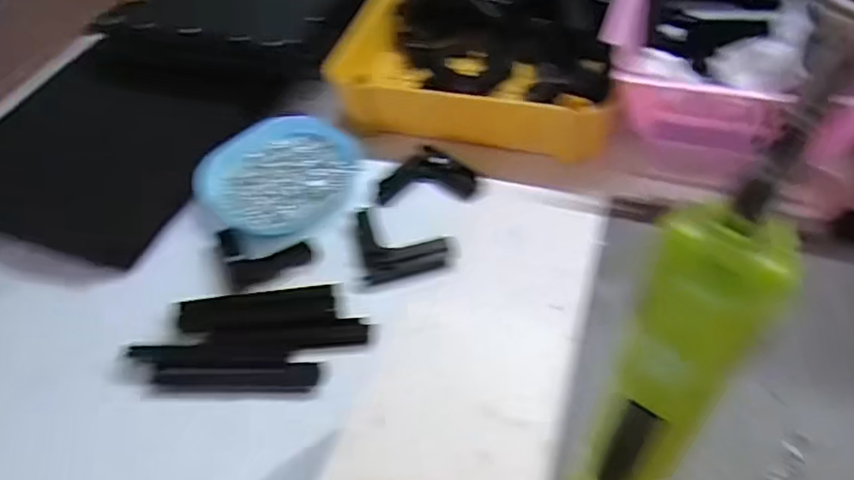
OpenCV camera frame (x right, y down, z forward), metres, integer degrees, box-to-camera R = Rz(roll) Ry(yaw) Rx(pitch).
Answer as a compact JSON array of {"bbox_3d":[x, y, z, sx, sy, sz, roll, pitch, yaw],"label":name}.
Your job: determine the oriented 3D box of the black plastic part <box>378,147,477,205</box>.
[{"bbox_3d":[0.000,-0.062,0.558,0.085,0.010,0.065,-3,52,3],"label":"black plastic part"}]

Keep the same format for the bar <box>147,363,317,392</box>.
[{"bbox_3d":[-0.137,0.100,0.444,0.118,0.006,0.021,-2,52,4],"label":"bar"}]

